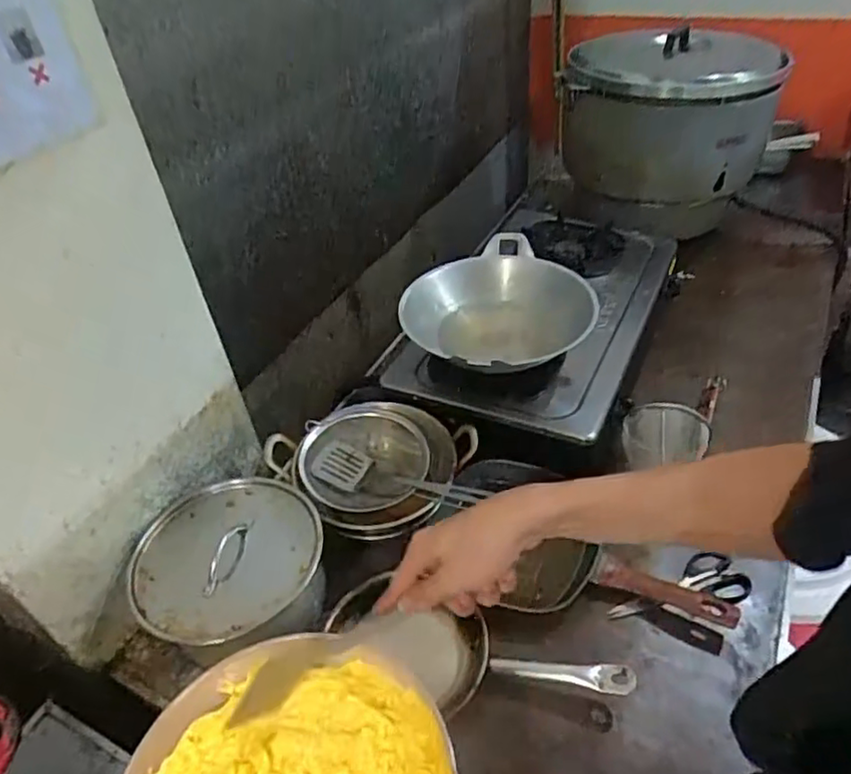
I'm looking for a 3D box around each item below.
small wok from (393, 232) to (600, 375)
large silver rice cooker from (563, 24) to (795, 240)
[{"bbox_3d":[0.124,-0.121,1.101,0.316,0.099,0.349,8,43,16],"label":"small wok"},{"bbox_3d":[0.574,-0.612,1.503,0.426,0.375,0.488,14,45,22],"label":"large silver rice cooker"}]

